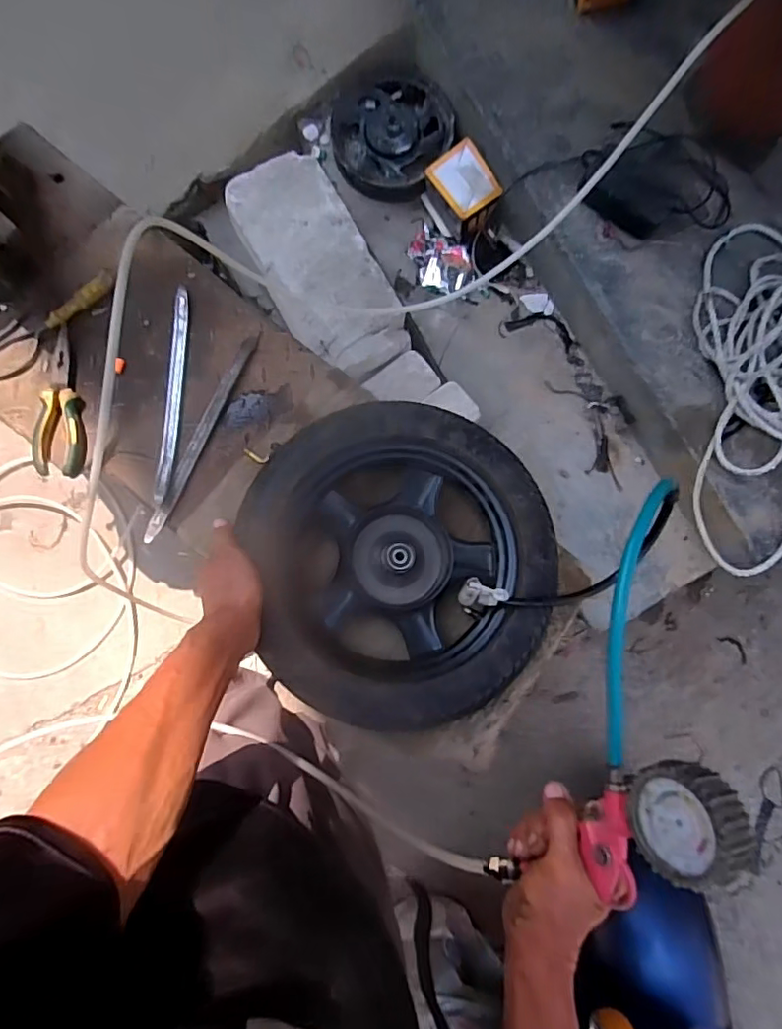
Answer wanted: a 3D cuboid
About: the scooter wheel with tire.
[{"bbox_3d":[0.016,0.048,0.621,0.324,0.079,0.344,0,84,-2],"label":"scooter wheel with tire"}]

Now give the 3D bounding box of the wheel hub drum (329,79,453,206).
[{"bbox_3d":[0.004,-0.818,1.199,0.253,0.063,0.244,0,84,-2],"label":"wheel hub drum"}]

